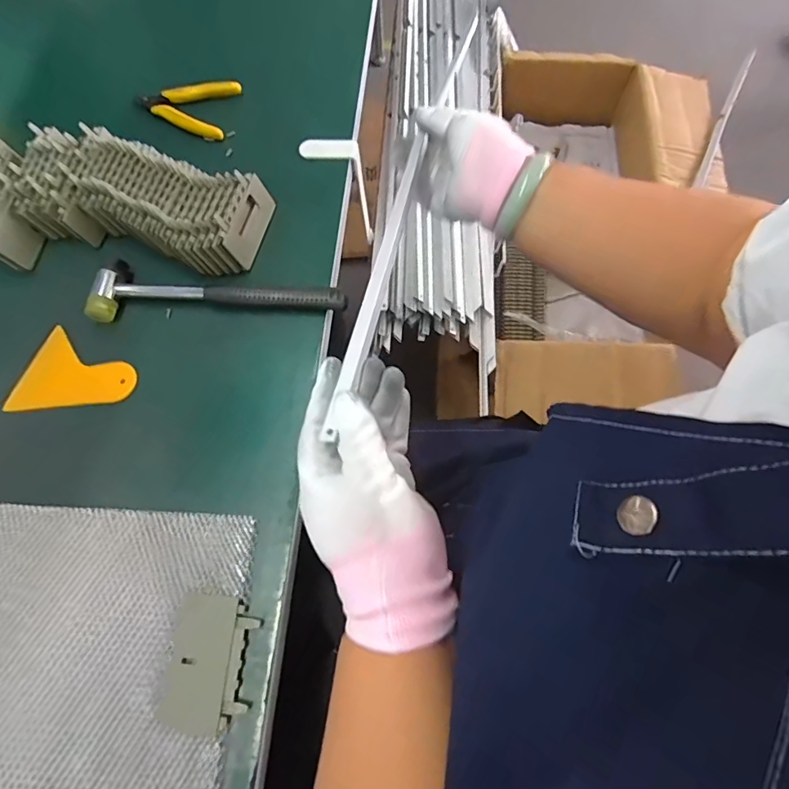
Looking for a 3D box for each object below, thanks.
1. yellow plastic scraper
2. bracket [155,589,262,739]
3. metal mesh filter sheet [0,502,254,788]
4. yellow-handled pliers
[{"bbox_3d":[-0.288,-0.025,0.417,0.106,0.004,0.075,-3,70,0],"label":"yellow plastic scraper"},{"bbox_3d":[-0.132,0.191,0.331,0.058,0.010,0.086,6,70,4],"label":"bracket"},{"bbox_3d":[-0.285,0.187,0.338,0.340,0.011,0.200,2,70,2],"label":"metal mesh filter sheet"},{"bbox_3d":[-0.226,-0.338,0.530,0.110,0.012,0.078,28,73,11],"label":"yellow-handled pliers"}]

